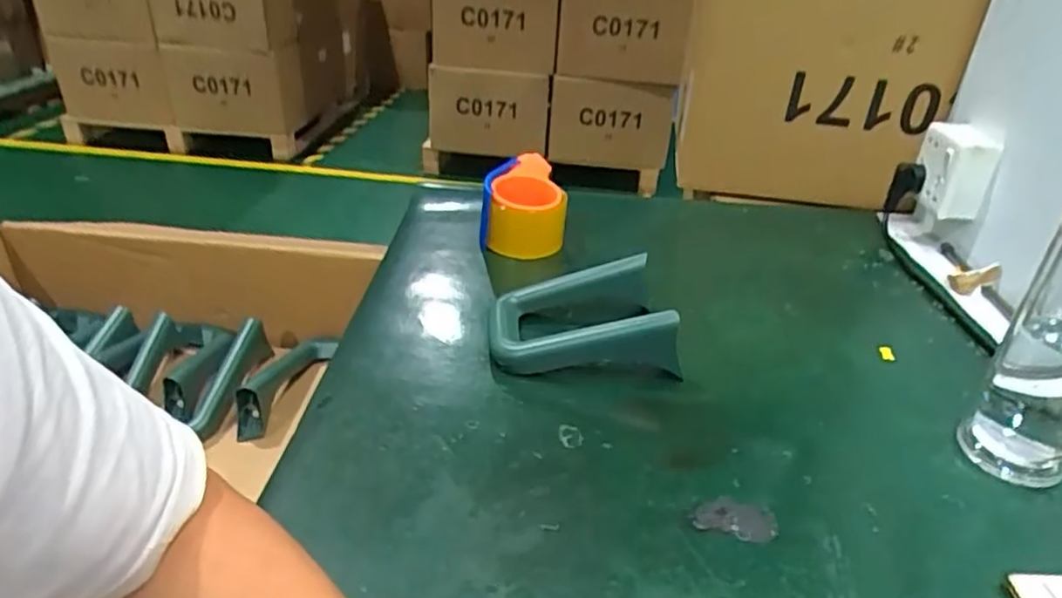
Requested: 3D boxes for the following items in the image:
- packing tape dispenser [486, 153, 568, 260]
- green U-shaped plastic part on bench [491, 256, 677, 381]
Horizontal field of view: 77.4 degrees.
[{"bbox_3d":[-0.001,-0.110,0.775,0.091,0.078,0.125,8,32,11],"label":"packing tape dispenser"},{"bbox_3d":[0.042,0.017,0.591,0.158,0.057,0.121,-2,31,-6],"label":"green U-shaped plastic part on bench"}]

